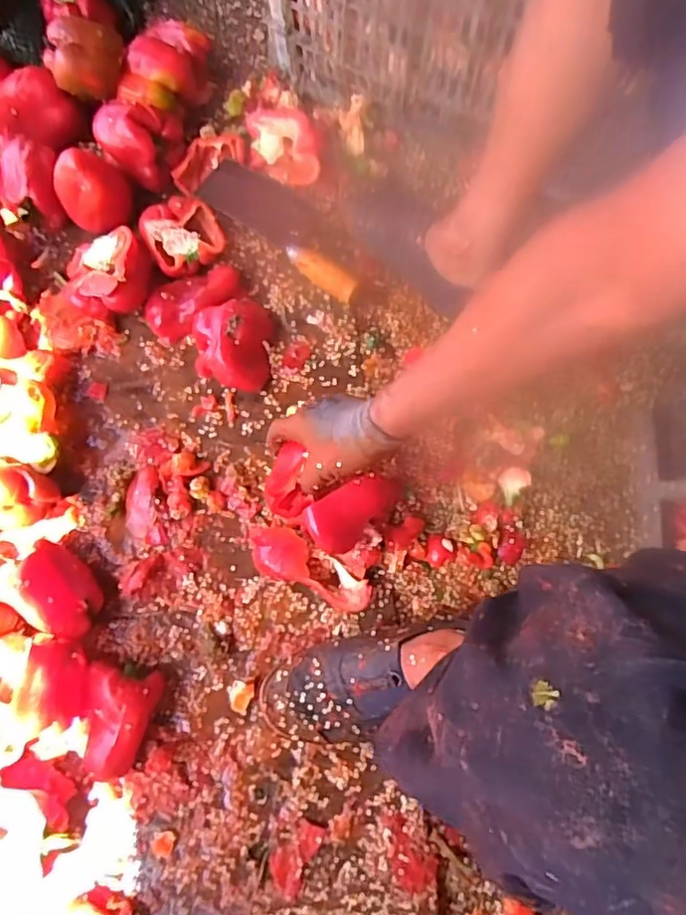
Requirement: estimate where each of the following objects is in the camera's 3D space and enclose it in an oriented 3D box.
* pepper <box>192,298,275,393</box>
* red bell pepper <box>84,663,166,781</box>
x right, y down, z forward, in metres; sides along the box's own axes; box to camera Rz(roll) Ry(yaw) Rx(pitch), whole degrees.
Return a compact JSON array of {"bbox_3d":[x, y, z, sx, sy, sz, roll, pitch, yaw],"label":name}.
[{"bbox_3d":[-0.123,-0.133,0.660,0.082,0.055,0.110,2,74,1],"label":"pepper"},{"bbox_3d":[-0.215,0.250,0.557,0.071,0.050,0.095,9,74,3],"label":"red bell pepper"}]

